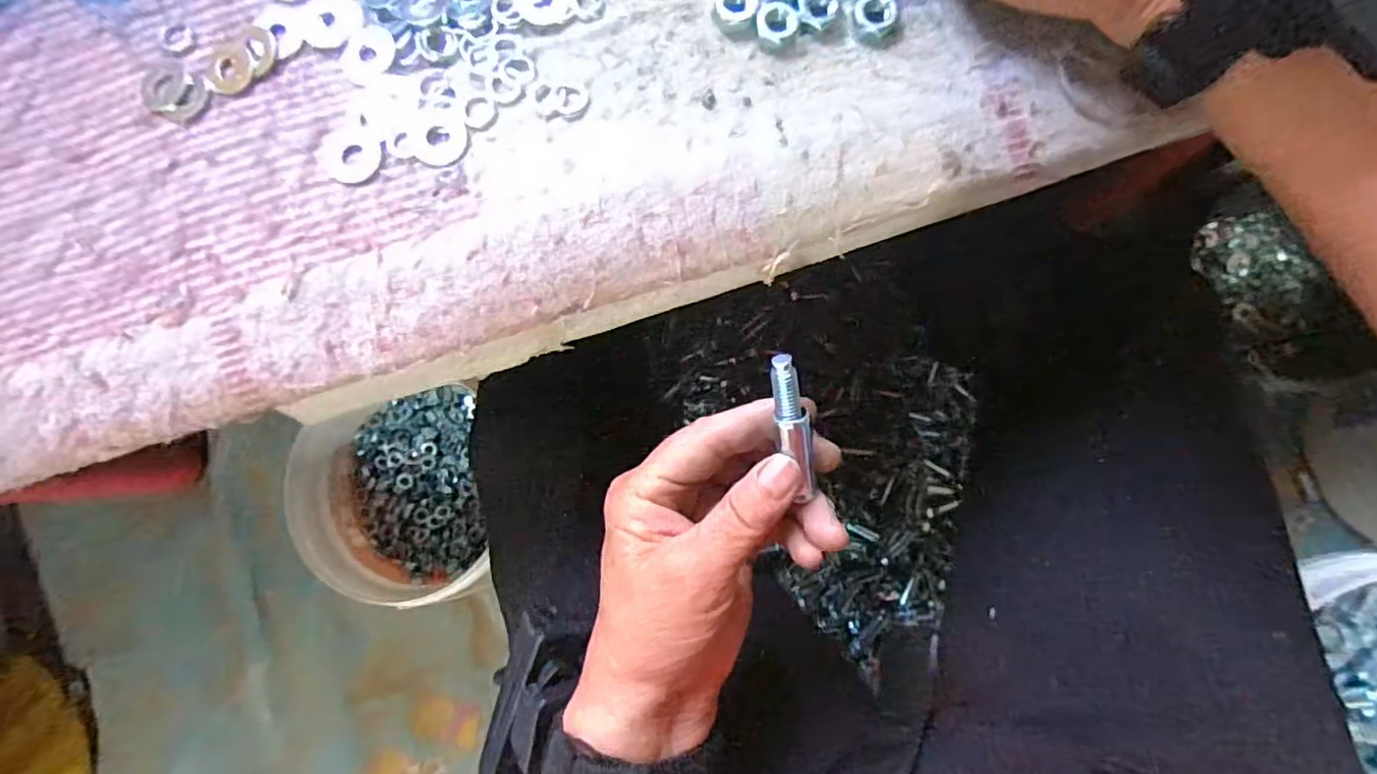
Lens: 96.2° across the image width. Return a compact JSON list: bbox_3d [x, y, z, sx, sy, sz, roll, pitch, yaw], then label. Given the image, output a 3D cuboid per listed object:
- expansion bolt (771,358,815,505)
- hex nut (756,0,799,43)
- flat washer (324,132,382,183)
[{"bbox_3d":[0.039,0.016,0.226,0.010,0.007,0.059,-16,109,1],"label":"expansion bolt"},{"bbox_3d":[0.035,-0.142,0.239,0.015,0.004,0.017,24,85,5],"label":"hex nut"},{"bbox_3d":[-0.131,-0.090,0.241,0.022,0.004,0.021,2,84,3],"label":"flat washer"}]

